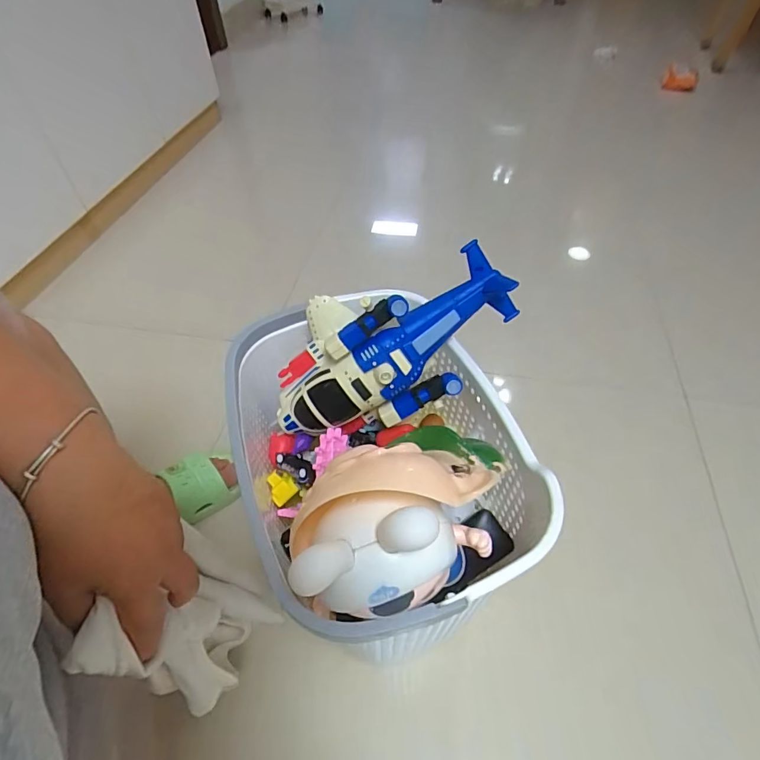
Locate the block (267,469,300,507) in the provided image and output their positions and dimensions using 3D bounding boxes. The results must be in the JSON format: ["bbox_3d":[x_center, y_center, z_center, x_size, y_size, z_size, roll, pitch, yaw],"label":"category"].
[{"bbox_3d":[-0.105,0.113,0.488,0.026,0.013,0.033,-35,57,-26],"label":"block"}]

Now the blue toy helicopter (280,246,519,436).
[{"bbox_3d":[0.005,-0.033,0.487,0.285,0.110,0.118,-31,52,5],"label":"blue toy helicopter"}]

